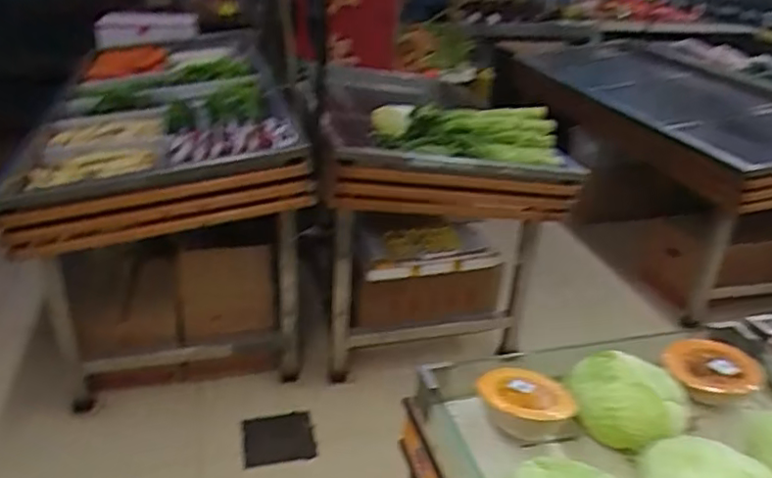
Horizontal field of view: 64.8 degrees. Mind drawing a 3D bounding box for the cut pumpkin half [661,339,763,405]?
[{"bbox_3d":[0.571,0.240,1.070,0.148,0.058,0.107,4,61,29],"label":"cut pumpkin half"}]

